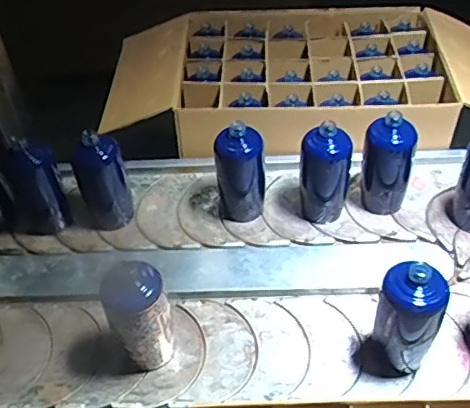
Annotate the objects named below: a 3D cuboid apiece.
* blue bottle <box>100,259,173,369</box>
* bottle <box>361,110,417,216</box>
[{"bbox_3d":[-0.125,0.158,0.768,0.085,0.178,0.066,-19,48,-19],"label":"blue bottle"},{"bbox_3d":[0.265,-0.077,0.981,0.087,0.176,0.088,13,46,12],"label":"bottle"}]

